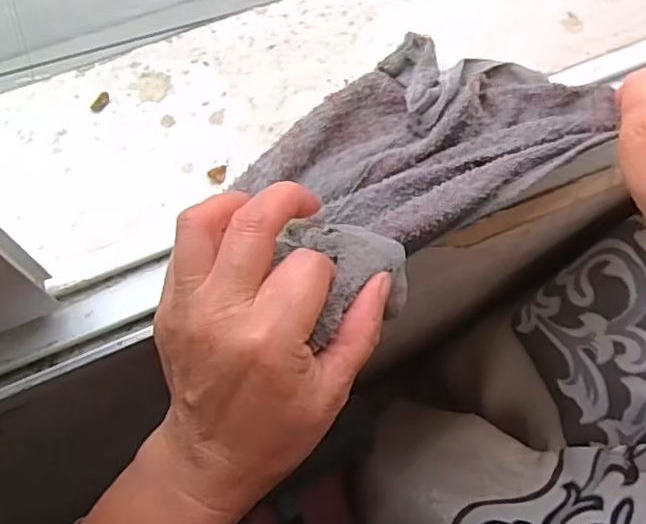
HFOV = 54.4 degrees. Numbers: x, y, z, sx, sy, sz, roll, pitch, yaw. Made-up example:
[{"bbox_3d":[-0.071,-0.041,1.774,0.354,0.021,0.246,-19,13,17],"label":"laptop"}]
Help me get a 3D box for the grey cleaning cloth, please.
[{"bbox_3d":[0.044,-0.065,0.359,0.271,0.090,0.136,-39,77,-13],"label":"grey cleaning cloth"}]

